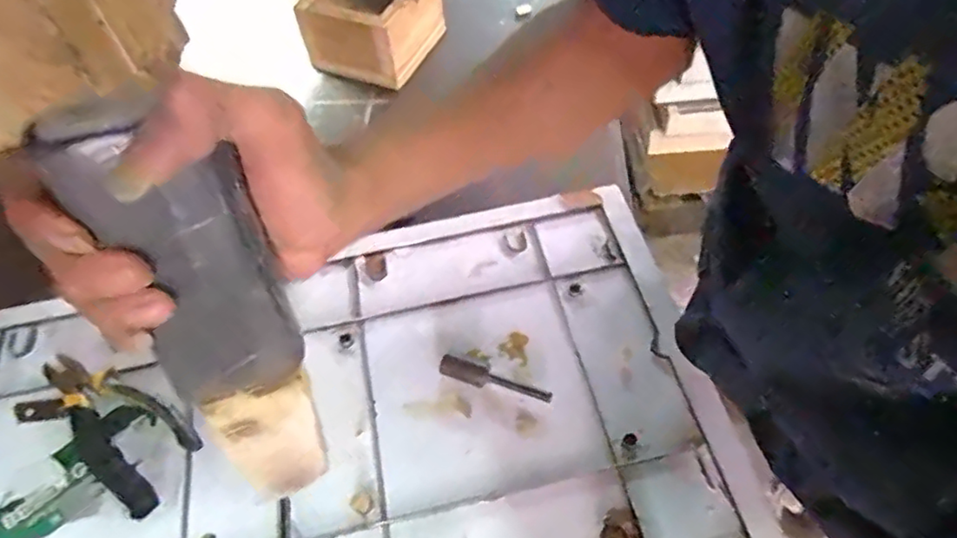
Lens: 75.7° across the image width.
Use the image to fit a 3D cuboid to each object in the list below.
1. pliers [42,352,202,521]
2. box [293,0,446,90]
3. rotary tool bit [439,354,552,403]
[{"bbox_3d":[-0.276,0.111,0.456,0.152,0.026,0.061,29,62,23],"label":"pliers"},{"bbox_3d":[-0.114,-0.287,0.699,0.128,0.074,0.135,19,58,17],"label":"box"},{"bbox_3d":[0.012,0.082,0.451,0.083,0.015,0.017,14,57,14],"label":"rotary tool bit"}]

